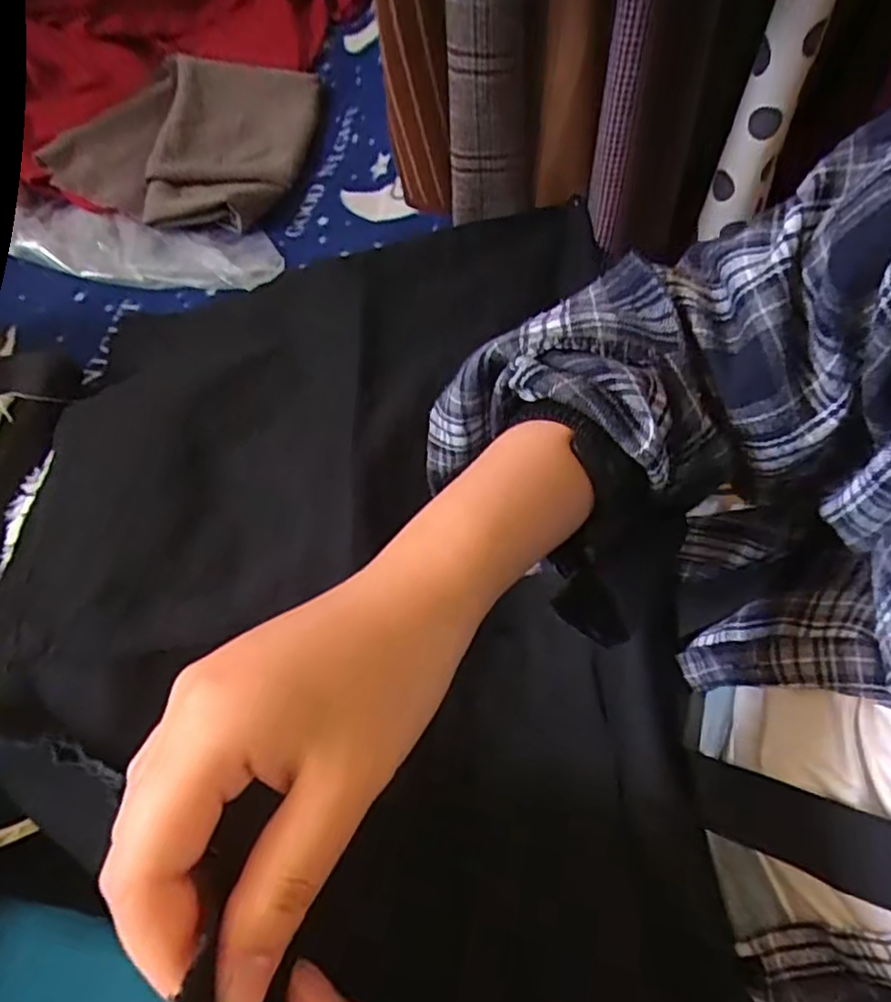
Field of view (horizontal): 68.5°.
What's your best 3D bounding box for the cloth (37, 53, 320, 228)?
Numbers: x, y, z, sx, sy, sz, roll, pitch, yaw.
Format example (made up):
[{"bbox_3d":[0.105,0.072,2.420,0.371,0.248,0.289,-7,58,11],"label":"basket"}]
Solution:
[{"bbox_3d":[-0.281,-0.402,0.737,0.222,0.075,0.256,15,57,9],"label":"cloth"}]

